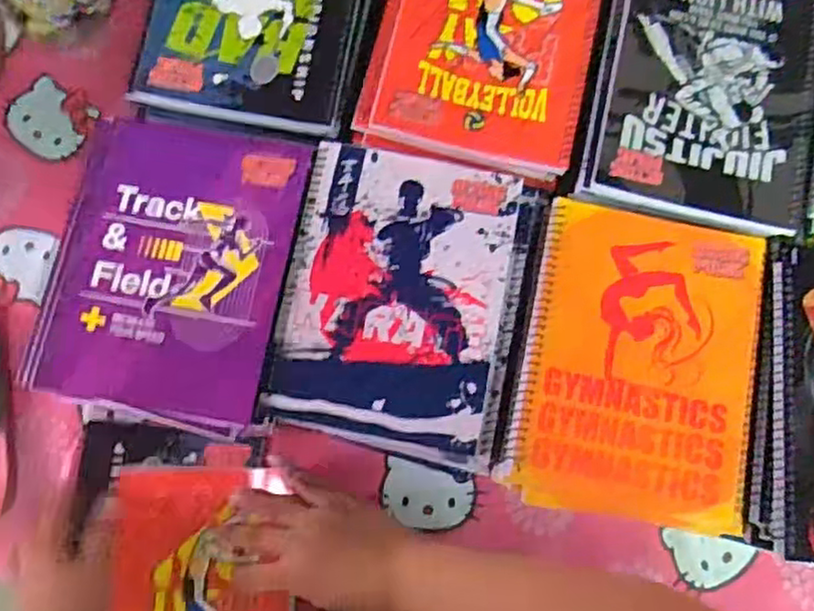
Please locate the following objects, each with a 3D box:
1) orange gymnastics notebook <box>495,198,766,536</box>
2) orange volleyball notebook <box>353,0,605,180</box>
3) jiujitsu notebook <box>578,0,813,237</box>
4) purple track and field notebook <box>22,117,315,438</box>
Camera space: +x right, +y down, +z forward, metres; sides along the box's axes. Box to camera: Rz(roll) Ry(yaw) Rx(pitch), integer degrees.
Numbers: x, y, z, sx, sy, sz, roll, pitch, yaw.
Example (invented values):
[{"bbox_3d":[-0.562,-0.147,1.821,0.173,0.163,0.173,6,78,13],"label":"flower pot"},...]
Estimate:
[{"bbox_3d":[0.161,0.037,0.475,0.162,0.011,0.206,9,79,2],"label":"orange gymnastics notebook"},{"bbox_3d":[0.061,-0.208,0.528,0.162,0.009,0.210,13,79,3],"label":"orange volleyball notebook"},{"bbox_3d":[0.222,-0.162,0.511,0.157,0.009,0.200,13,79,3],"label":"jiujitsu notebook"},{"bbox_3d":[-0.161,-0.028,0.478,0.158,0.013,0.203,10,79,3],"label":"purple track and field notebook"}]

